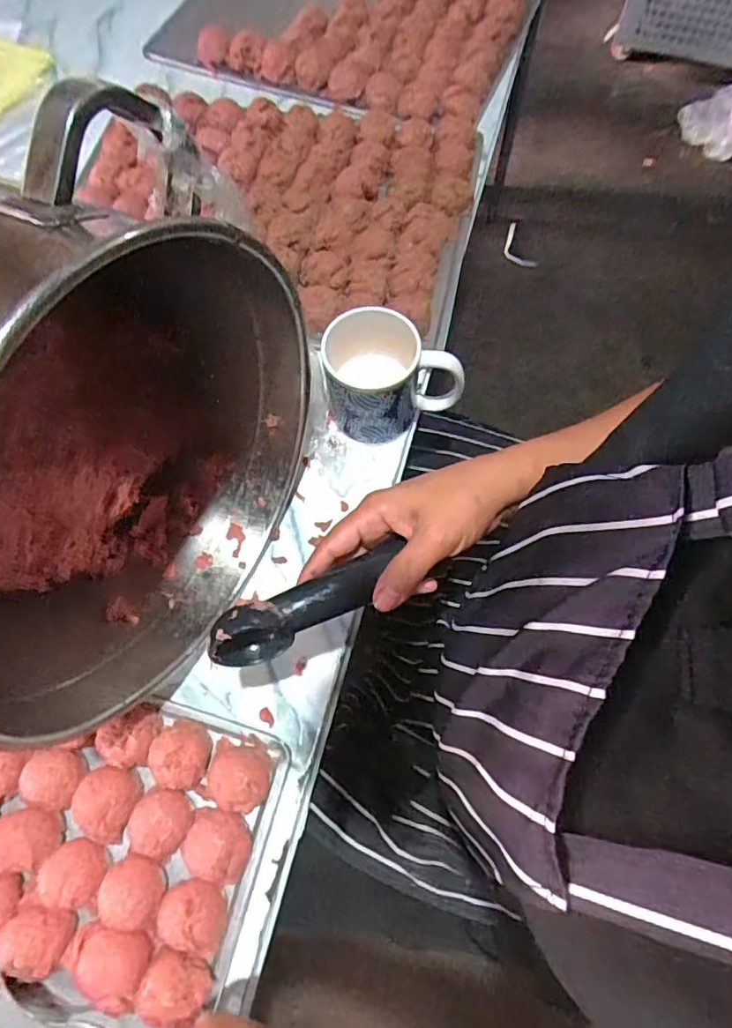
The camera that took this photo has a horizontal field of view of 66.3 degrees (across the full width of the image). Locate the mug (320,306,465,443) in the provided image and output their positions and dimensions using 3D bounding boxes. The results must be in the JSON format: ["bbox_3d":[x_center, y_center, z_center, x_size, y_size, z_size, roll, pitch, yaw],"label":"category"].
[{"bbox_3d":[0.024,-0.116,0.479,0.114,0.079,0.073,3,68,2],"label":"mug"}]

